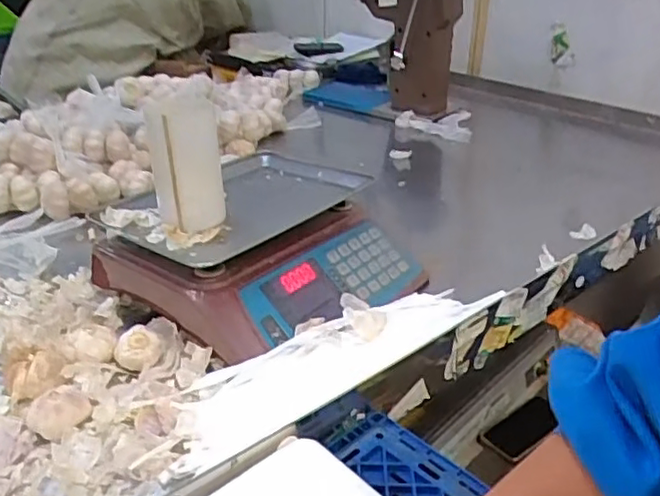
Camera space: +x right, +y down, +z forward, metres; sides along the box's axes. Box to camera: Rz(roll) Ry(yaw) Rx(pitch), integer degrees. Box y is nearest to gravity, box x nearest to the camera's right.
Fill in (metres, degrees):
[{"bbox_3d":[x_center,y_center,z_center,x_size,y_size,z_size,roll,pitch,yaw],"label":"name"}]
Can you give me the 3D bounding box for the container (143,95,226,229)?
[{"bbox_3d":[-0.175,-0.108,0.776,0.085,0.162,0.091,-6,28,-13],"label":"container"}]

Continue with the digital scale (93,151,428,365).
[{"bbox_3d":[-0.085,-0.008,0.824,0.311,0.090,0.331,23,38,39],"label":"digital scale"}]

